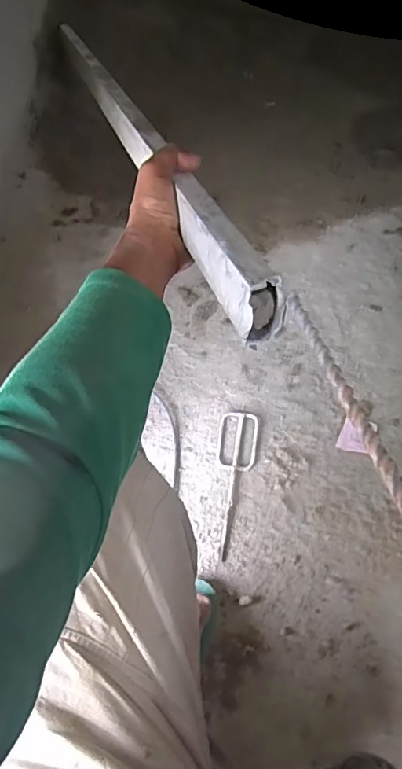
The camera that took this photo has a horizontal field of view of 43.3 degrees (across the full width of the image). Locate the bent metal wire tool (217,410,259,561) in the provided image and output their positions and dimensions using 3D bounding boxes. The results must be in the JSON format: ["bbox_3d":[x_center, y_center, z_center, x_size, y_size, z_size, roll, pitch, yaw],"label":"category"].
[{"bbox_3d":[0.050,0.150,0.796,0.062,0.004,0.238,7,61,5],"label":"bent metal wire tool"}]

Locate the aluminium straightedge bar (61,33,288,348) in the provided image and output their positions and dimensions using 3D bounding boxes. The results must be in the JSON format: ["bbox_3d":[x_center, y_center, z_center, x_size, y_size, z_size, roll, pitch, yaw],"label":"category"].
[{"bbox_3d":[-0.123,-0.406,0.753,0.034,0.049,1.124,-16,44,-8],"label":"aluminium straightedge bar"}]

